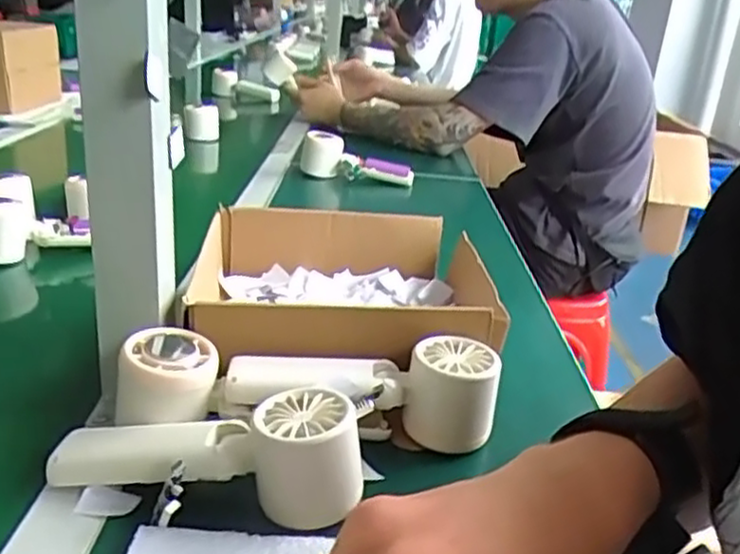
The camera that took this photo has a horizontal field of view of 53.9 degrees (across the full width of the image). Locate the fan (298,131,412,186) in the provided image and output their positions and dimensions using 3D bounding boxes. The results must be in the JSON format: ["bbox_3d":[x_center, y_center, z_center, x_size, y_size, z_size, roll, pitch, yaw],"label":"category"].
[{"bbox_3d":[-0.020,-0.181,1.091,0.168,0.054,0.082,5,22,3],"label":"fan"}]

